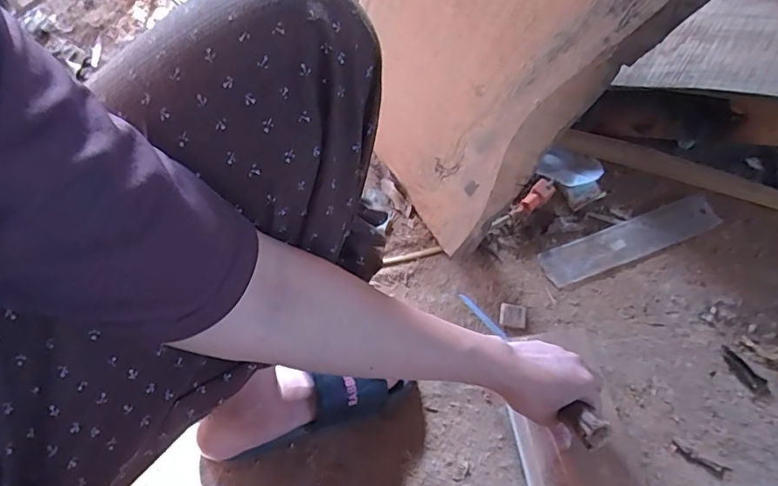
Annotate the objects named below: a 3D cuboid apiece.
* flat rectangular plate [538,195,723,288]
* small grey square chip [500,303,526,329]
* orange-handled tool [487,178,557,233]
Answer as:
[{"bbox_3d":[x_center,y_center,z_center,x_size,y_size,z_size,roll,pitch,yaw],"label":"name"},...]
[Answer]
[{"bbox_3d":[0.337,-0.005,0.729,0.257,0.005,0.058,-21,60,-6],"label":"flat rectangular plate"},{"bbox_3d":[0.160,0.095,0.677,0.033,0.007,0.031,6,61,9],"label":"small grey square chip"},{"bbox_3d":[0.190,-0.052,0.734,0.111,0.023,0.024,-37,63,-14],"label":"orange-handled tool"}]

